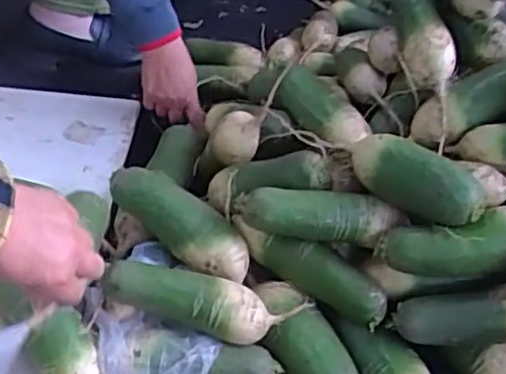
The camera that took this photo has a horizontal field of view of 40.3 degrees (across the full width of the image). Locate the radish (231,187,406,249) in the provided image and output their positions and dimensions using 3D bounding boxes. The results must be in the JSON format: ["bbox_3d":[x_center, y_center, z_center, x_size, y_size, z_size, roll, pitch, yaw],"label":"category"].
[{"bbox_3d":[0.067,0.030,0.738,0.170,0.048,0.047,7,44,0],"label":"radish"}]

